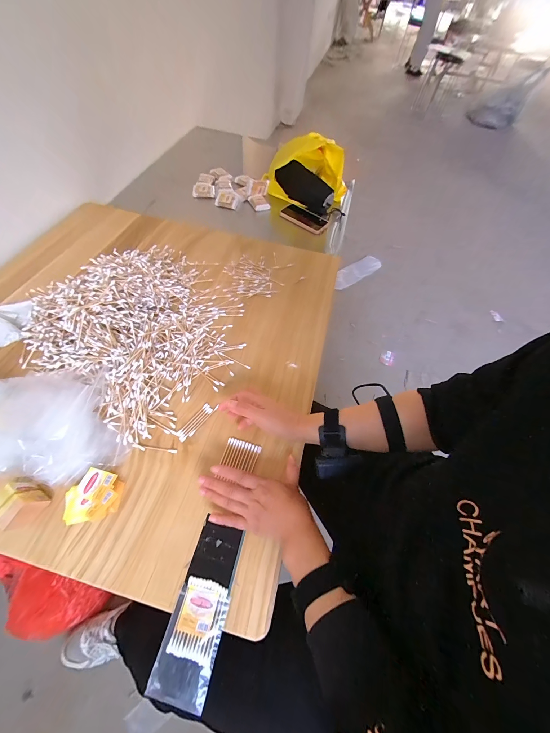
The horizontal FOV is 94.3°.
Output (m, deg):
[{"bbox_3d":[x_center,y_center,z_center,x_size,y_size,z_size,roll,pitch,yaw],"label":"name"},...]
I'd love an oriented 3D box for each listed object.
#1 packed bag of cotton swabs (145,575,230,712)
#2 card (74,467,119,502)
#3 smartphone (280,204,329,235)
[{"bbox_3d":[-0.099,0.324,0.303,0.066,0.007,0.110,14,60,4],"label":"packed bag of cotton swabs"},{"bbox_3d":[-0.258,0.169,0.367,0.041,0.005,0.039,15,52,7],"label":"card"},{"bbox_3d":[0.103,-0.505,0.872,0.157,0.016,0.088,32,63,13],"label":"smartphone"}]

